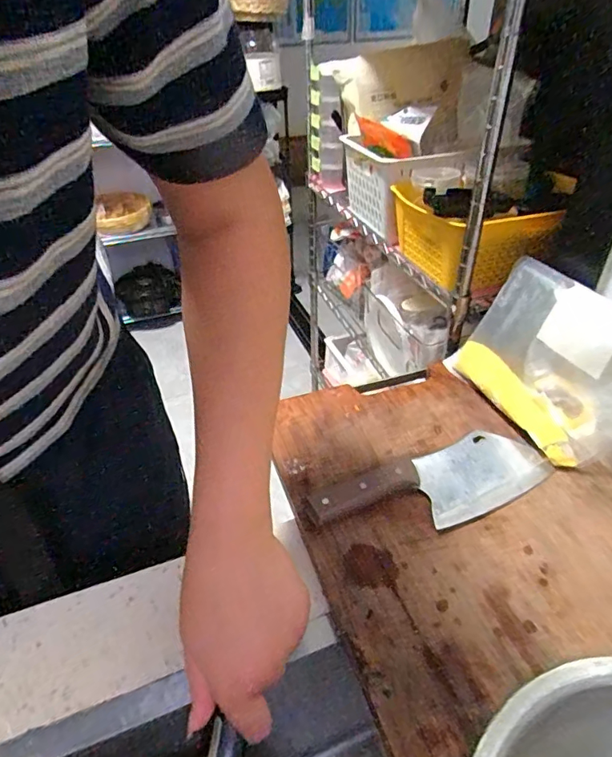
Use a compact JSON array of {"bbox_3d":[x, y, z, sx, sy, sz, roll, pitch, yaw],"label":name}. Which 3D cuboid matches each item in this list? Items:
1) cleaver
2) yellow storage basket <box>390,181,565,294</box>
[{"bbox_3d":[0.125,0.104,0.474,0.234,0.015,0.084,-17,41,-16],"label":"cleaver"},{"bbox_3d":[0.211,-0.193,0.666,0.124,0.095,0.224,-18,41,-22],"label":"yellow storage basket"}]

